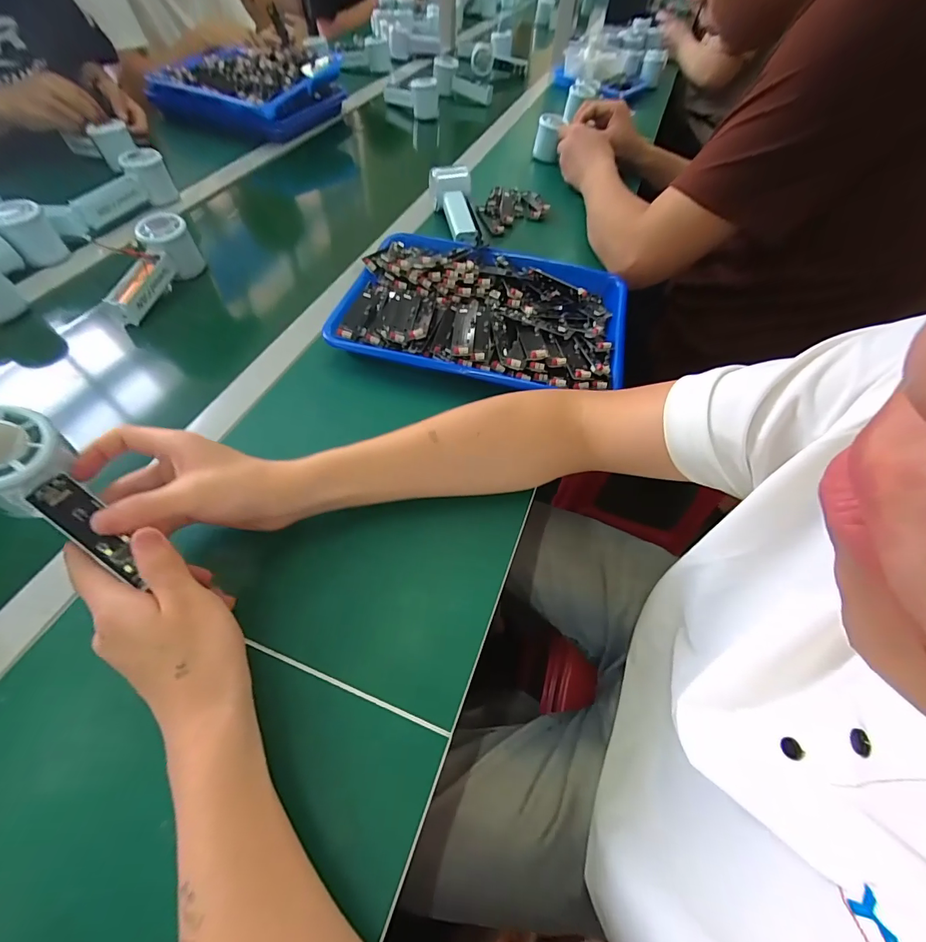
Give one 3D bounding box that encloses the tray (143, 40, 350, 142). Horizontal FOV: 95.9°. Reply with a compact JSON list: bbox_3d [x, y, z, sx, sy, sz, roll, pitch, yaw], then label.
[{"bbox_3d":[-0.428,-0.775,0.841,0.318,0.092,0.241,25,58,14],"label":"tray"}]

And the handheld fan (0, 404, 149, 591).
[{"bbox_3d":[-0.259,0.016,0.266,0.138,0.033,0.053,46,62,-7],"label":"handheld fan"}]

